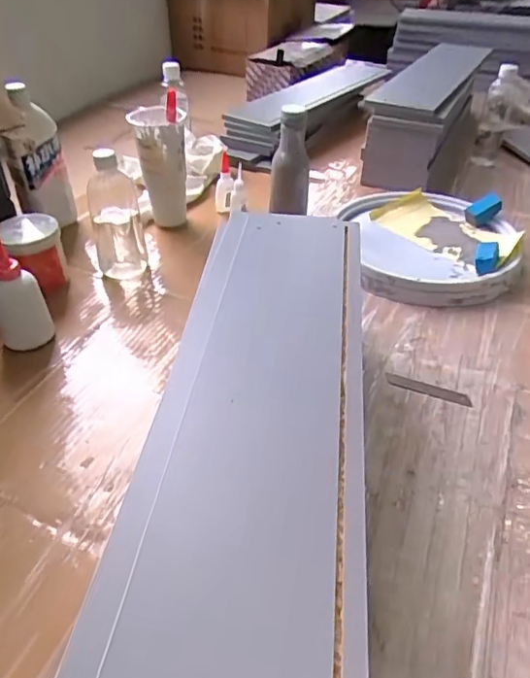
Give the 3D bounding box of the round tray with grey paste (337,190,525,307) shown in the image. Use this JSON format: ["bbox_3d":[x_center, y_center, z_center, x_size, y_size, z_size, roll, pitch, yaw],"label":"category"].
[{"bbox_3d":[0.250,-0.153,0.857,0.283,0.049,0.302,-4,38,-4],"label":"round tray with grey paste"}]

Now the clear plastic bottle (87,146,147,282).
[{"bbox_3d":[-0.216,-0.180,0.785,0.069,0.182,0.069,-11,39,-12],"label":"clear plastic bottle"}]

